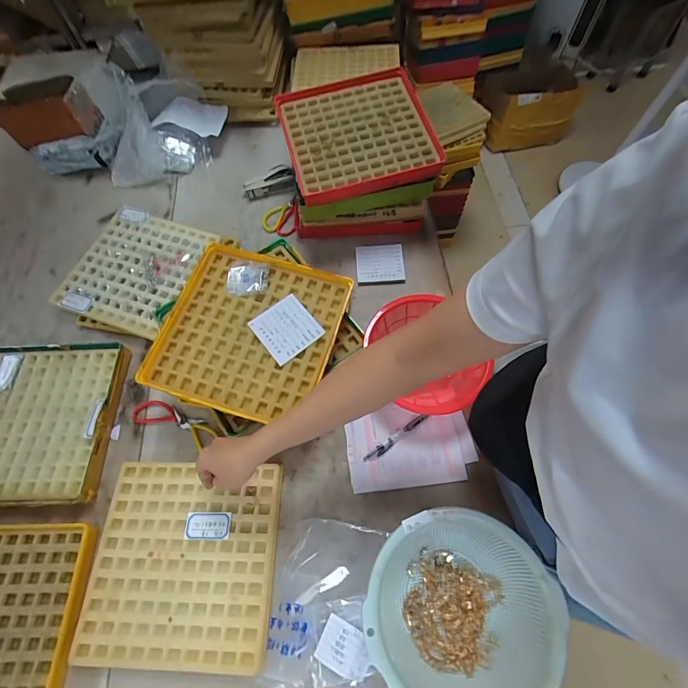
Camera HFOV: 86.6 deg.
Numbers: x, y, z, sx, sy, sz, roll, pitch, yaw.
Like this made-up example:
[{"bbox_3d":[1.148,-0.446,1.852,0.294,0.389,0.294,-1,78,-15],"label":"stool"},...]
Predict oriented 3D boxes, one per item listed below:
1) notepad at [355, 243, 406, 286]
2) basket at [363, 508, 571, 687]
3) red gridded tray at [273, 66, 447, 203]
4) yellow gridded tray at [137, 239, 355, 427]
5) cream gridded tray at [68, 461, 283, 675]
[{"bbox_3d":[0.075,-0.168,0.756,0.097,0.009,0.096,-3,65,-1],"label":"notepad"},{"bbox_3d":[0.144,0.339,0.474,0.218,0.097,0.217,0,65,1],"label":"basket"},{"bbox_3d":[0.027,-0.416,0.718,0.281,0.051,0.281,-16,66,1],"label":"red gridded tray"},{"bbox_3d":[-0.150,-0.023,0.599,0.270,0.034,0.269,15,66,8],"label":"yellow gridded tray"},{"bbox_3d":[-0.232,0.309,0.532,0.258,0.013,0.253,1,65,1],"label":"cream gridded tray"}]

